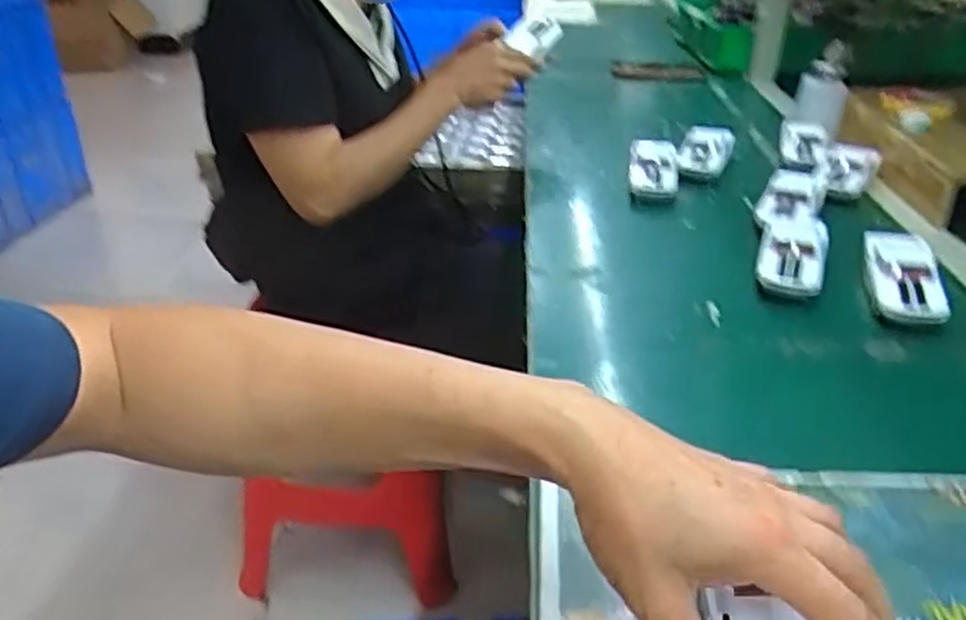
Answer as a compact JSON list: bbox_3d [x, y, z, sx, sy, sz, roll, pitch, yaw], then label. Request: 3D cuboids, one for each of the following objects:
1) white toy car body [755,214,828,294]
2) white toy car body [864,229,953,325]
[{"bbox_3d":[0.285,-0.049,0.695,0.055,0.029,0.131,13,33,21],"label":"white toy car body"},{"bbox_3d":[0.361,-0.029,0.650,0.055,0.033,0.128,8,31,15],"label":"white toy car body"}]

